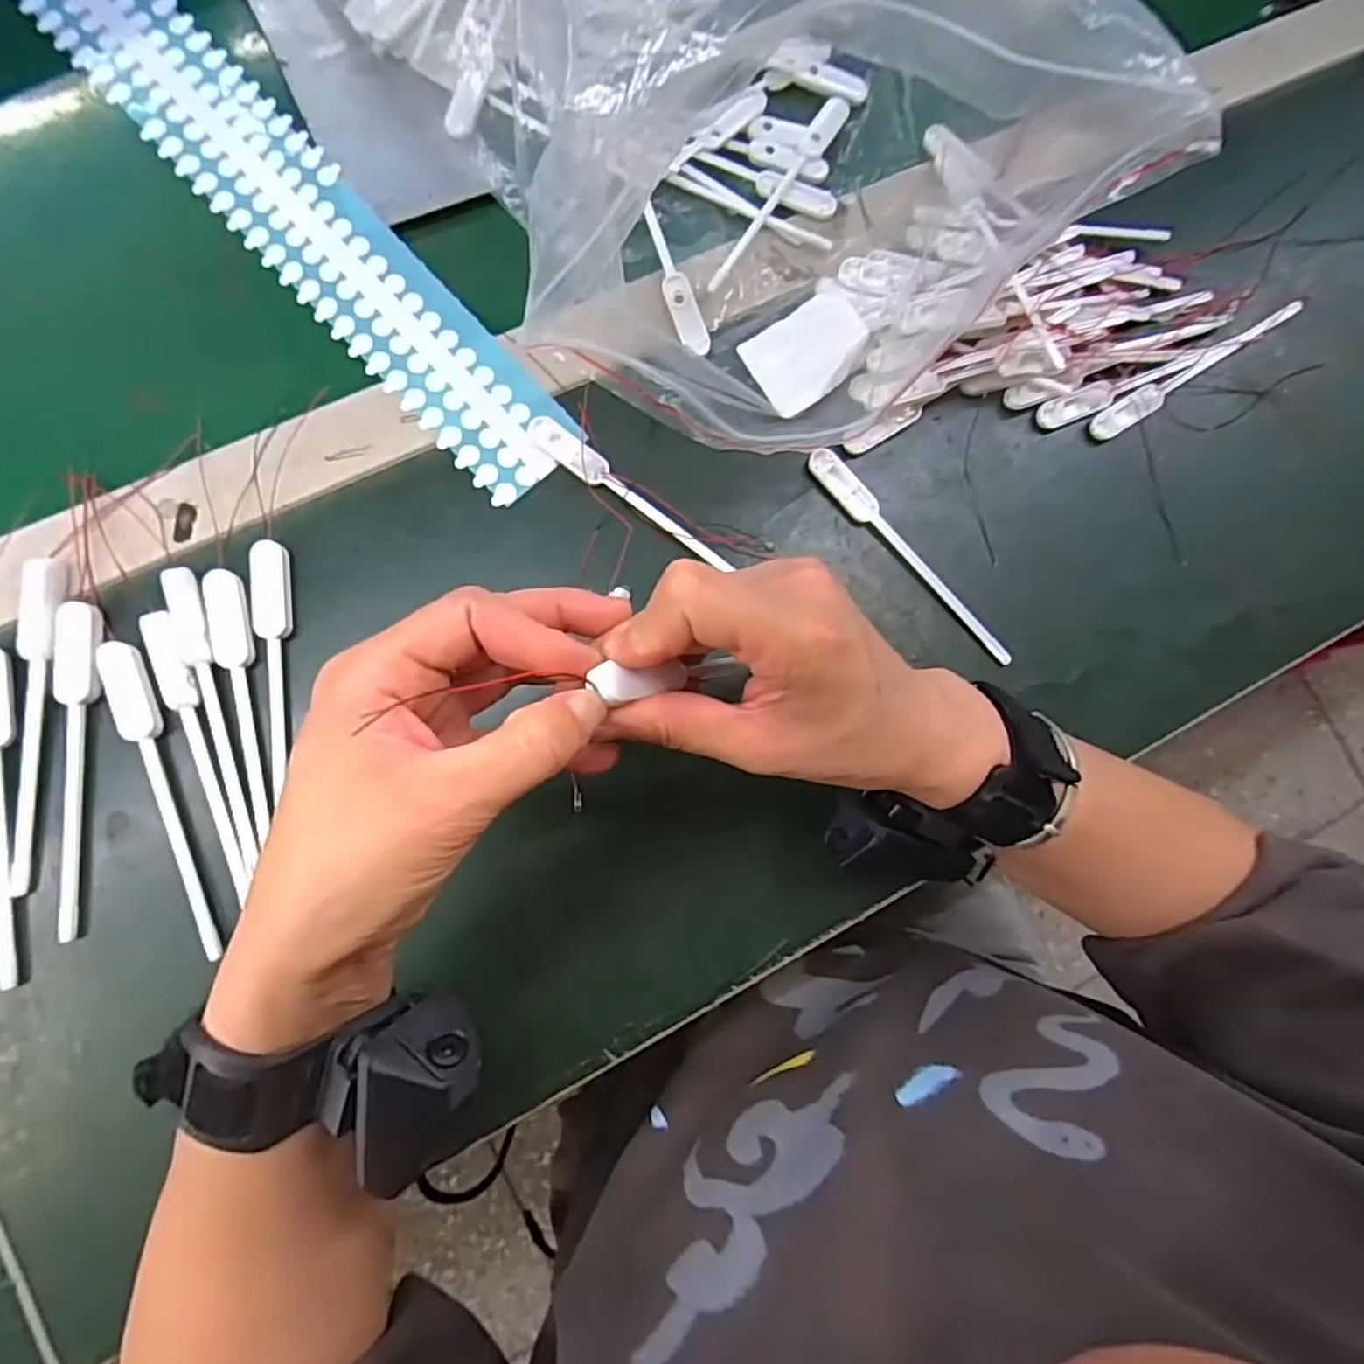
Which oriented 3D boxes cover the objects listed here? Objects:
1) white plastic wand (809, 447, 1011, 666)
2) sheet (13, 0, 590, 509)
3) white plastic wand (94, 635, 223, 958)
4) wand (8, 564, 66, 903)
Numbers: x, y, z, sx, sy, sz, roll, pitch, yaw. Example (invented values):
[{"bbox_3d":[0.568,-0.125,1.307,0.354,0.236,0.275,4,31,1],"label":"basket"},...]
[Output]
[{"bbox_3d":[0.118,-0.065,0.360,0.016,0.006,0.143,-43,89,-10],"label":"white plastic wand"},{"bbox_3d":[-0.199,-0.243,0.357,0.061,0.004,0.377,-44,88,-7],"label":"sheet"},{"bbox_3d":[-0.227,0.051,0.306,0.018,0.005,0.144,-20,86,-8],"label":"white plastic wand"},{"bbox_3d":[-0.281,0.018,0.303,0.015,0.007,0.145,0,83,-7],"label":"wand"}]

